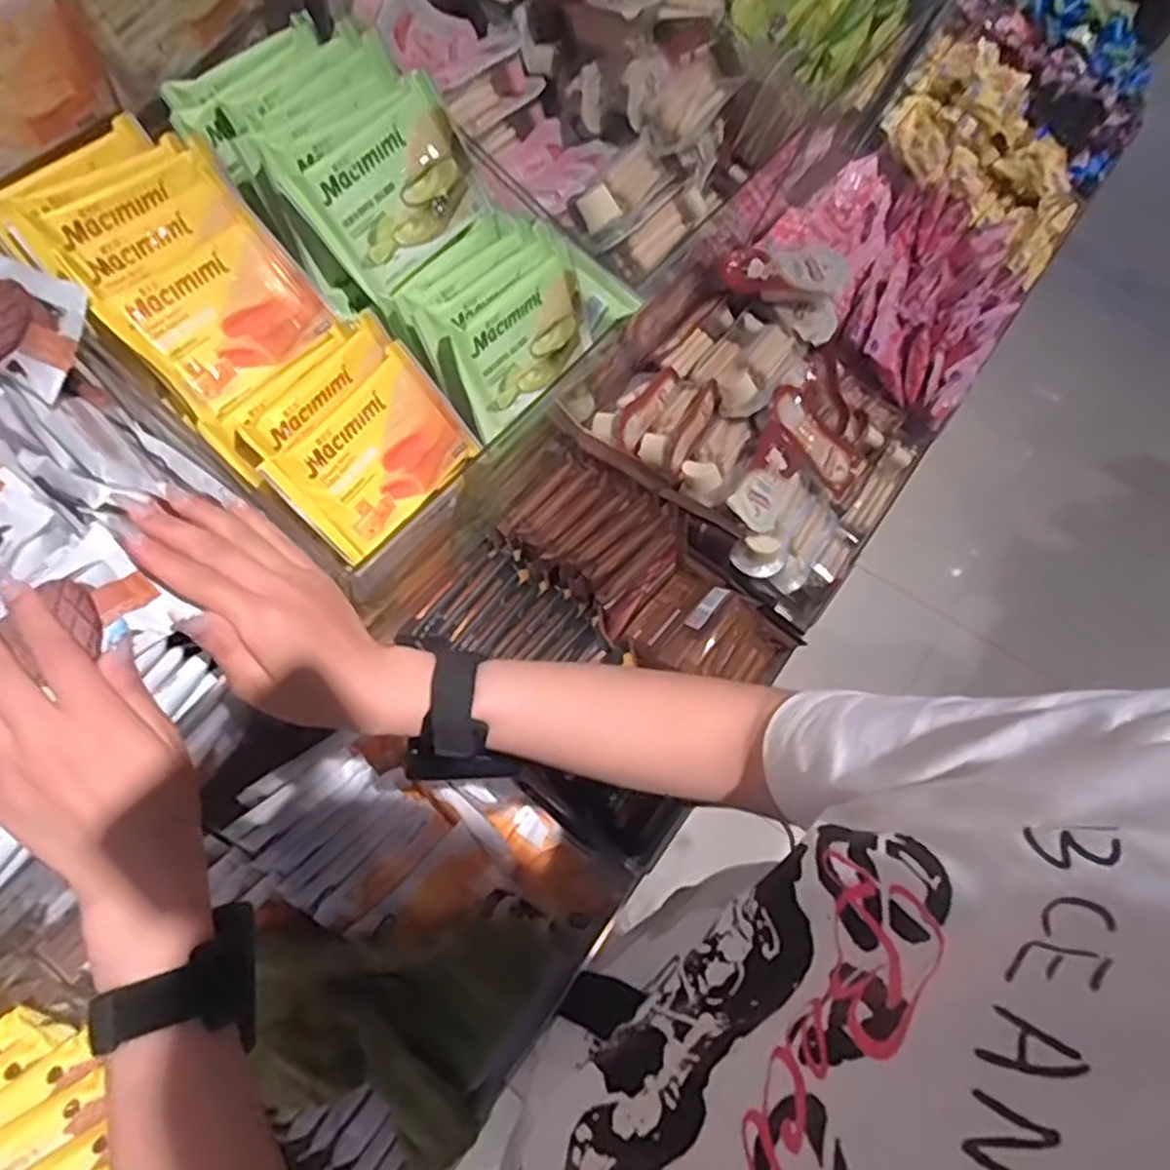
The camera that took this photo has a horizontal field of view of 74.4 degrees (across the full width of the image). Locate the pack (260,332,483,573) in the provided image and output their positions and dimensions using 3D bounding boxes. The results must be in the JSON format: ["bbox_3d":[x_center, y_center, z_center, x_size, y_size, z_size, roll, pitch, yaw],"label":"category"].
[{"bbox_3d":[-0.131,-0.083,0.497,0.014,0.084,0.122,7,52,48],"label":"pack"}]

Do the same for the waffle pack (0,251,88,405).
[{"bbox_3d":[-0.330,-0.153,0.433,0.099,0.011,0.064,25,101,9],"label":"waffle pack"}]

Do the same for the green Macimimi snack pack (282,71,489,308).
[{"bbox_3d":[-0.124,-0.260,0.510,0.118,0.089,0.015,-43,39,-16],"label":"green Macimimi snack pack"}]

